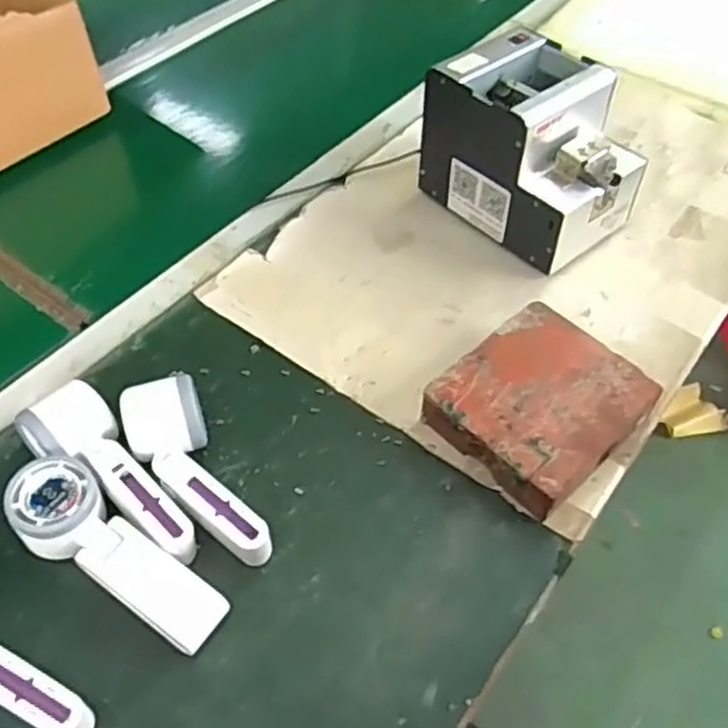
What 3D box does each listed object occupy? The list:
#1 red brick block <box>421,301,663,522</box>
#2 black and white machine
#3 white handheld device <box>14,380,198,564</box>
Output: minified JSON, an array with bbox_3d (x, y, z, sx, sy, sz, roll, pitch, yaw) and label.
[{"bbox_3d":[0.141,0.034,0.583,0.132,0.044,0.146,38,60,26],"label":"red brick block"},{"bbox_3d":[0.167,-0.210,0.711,0.134,0.143,0.183,-34,59,-24],"label":"black and white machine"},{"bbox_3d":[-0.188,0.087,0.531,0.063,0.048,0.168,-33,59,-24],"label":"white handheld device"}]

